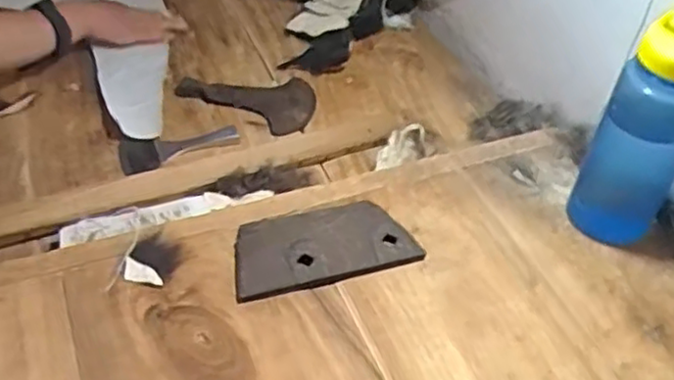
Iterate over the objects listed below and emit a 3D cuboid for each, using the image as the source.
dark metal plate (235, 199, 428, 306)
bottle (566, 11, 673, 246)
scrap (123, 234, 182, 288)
[{"bbox_3d":[-0.016,0.049,0.663,0.170,0.015,0.092,-12,45,-16],"label":"dark metal plate"},{"bbox_3d":[0.281,-0.049,0.637,0.075,0.224,0.064,27,48,23],"label":"bottle"},{"bbox_3d":[-0.167,0.064,0.641,0.049,0.005,0.057,15,44,12],"label":"scrap"}]

